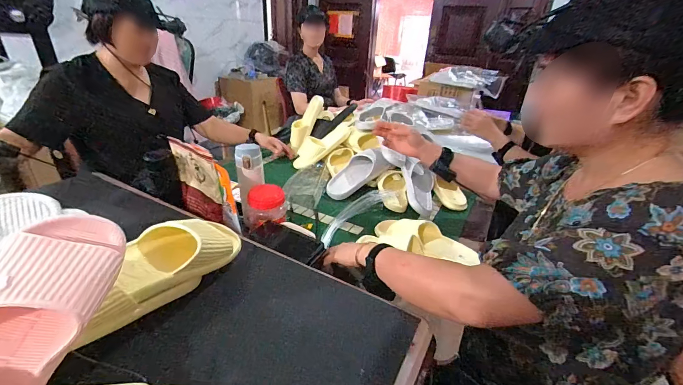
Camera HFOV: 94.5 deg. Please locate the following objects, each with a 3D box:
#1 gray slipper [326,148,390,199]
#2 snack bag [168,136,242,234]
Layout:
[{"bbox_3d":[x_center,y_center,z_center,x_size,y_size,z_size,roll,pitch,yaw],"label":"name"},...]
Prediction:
[{"bbox_3d":[0.054,-0.060,1.061,0.242,0.072,0.115,-39,44,-18],"label":"gray slipper"},{"bbox_3d":[-0.315,-0.018,0.724,0.223,0.176,0.038,25,34,36],"label":"snack bag"}]

